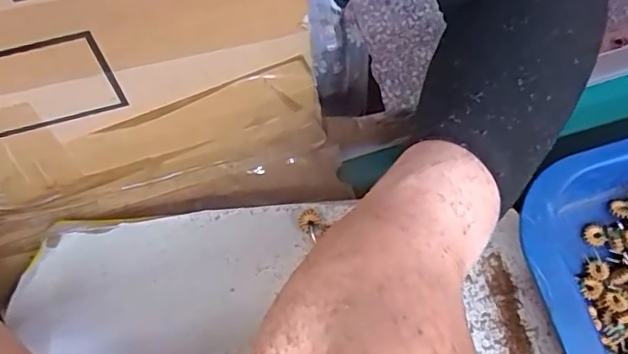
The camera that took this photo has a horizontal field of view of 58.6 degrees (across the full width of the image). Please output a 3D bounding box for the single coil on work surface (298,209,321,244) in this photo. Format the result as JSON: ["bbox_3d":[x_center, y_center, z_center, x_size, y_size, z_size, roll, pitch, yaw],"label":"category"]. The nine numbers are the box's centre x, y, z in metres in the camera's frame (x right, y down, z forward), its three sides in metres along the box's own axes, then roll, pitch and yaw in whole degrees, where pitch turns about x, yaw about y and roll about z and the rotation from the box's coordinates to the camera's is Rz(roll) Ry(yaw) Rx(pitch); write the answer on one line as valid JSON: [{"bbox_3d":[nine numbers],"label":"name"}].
[{"bbox_3d":[-0.002,0.027,0.330,0.014,0.005,0.013,0,71,-1],"label":"single coil on work surface"}]

